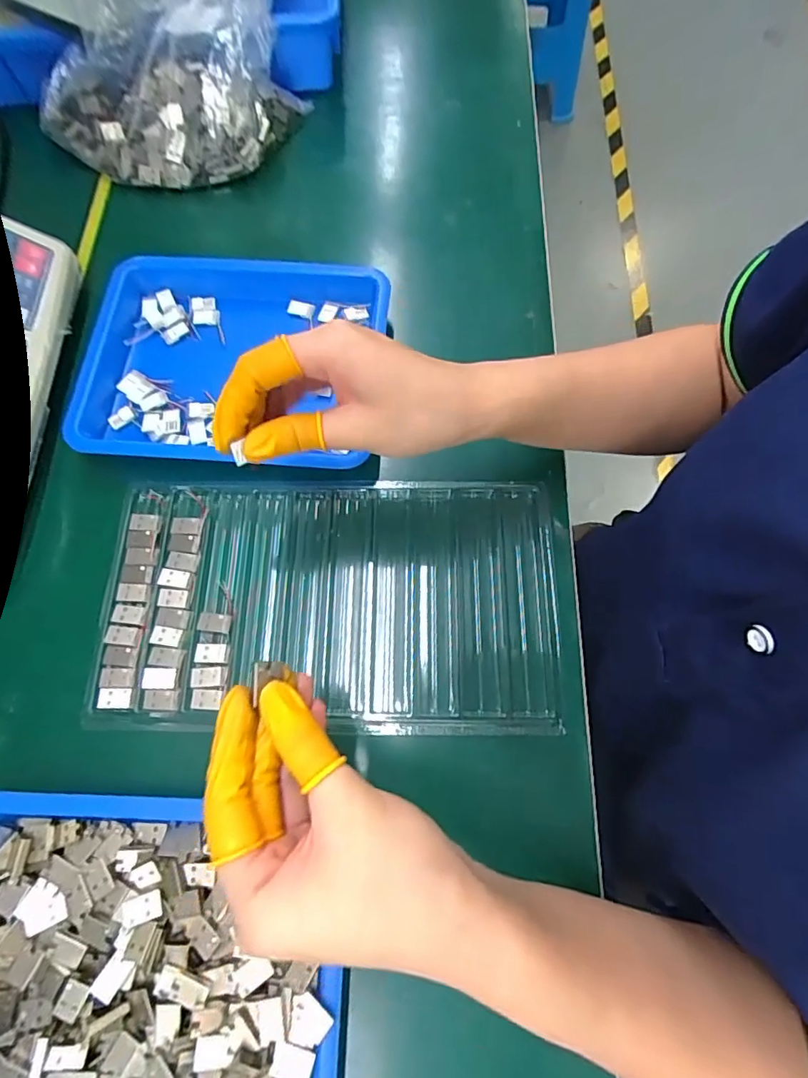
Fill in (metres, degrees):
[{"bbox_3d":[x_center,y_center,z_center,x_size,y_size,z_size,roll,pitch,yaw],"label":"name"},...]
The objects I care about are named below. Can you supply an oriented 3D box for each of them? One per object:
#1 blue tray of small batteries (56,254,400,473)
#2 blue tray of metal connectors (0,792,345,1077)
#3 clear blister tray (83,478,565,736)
[{"bbox_3d":[-0.133,-0.132,0.386,0.222,0.032,0.169,5,70,0],"label":"blue tray of small batteries"},{"bbox_3d":[-0.142,0.226,0.262,0.220,0.032,0.168,3,70,0],"label":"blue tray of metal connectors"},{"bbox_3d":[-0.047,0.039,0.339,0.288,0.024,0.161,1,70,-1],"label":"clear blister tray"}]

